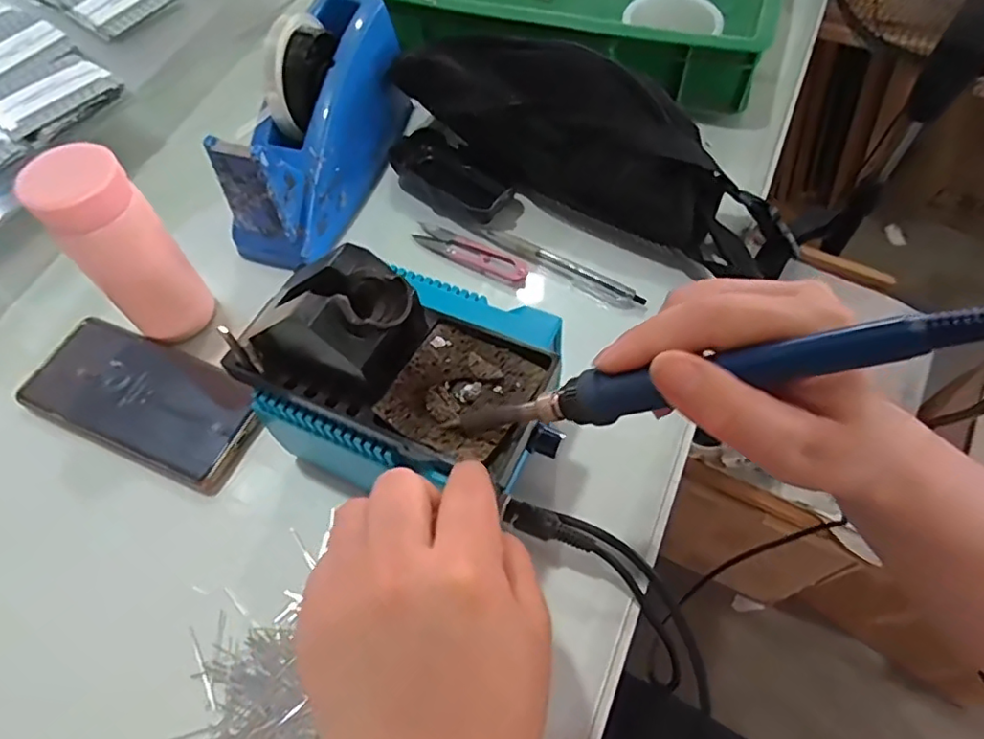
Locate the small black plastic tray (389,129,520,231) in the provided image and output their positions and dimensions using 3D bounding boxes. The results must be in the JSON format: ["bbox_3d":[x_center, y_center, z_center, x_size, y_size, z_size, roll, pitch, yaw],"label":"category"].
[{"bbox_3d":[-0.033,-0.158,0.496,0.114,0.024,0.057,32,67,19],"label":"small black plastic tray"}]

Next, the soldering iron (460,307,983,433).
[{"bbox_3d":[0.071,0.004,0.212,0.212,0.015,0.019,-14,54,36],"label":"soldering iron"}]

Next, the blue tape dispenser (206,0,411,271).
[{"bbox_3d":[-0.132,-0.189,0.460,0.061,0.115,0.194,18,63,12],"label":"blue tape dispenser"}]

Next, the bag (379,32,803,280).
[{"bbox_3d":[0.082,-0.179,0.465,0.329,0.096,0.077,29,66,17],"label":"bag"}]

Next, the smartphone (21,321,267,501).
[{"bbox_3d":[-0.235,0.019,0.407,0.162,0.011,0.078,21,64,14],"label":"smartphone"}]

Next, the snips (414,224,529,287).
[{"bbox_3d":[-0.017,-0.092,0.474,0.099,0.010,0.022,25,65,16],"label":"snips"}]

